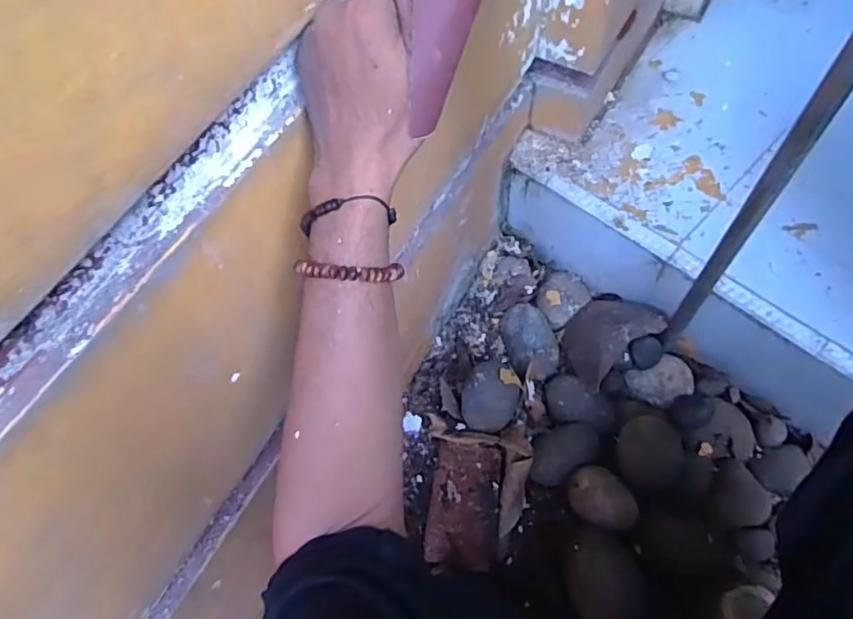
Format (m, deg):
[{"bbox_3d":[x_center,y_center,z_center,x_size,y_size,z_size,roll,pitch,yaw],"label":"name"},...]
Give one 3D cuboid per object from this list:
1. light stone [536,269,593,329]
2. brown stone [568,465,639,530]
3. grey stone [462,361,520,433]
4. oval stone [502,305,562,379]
[{"bbox_3d":[0.212,-0.023,0.944,0.087,0.035,0.076,-40,66,-17],"label":"light stone"},{"bbox_3d":[0.228,0.244,0.769,0.065,0.045,0.092,-34,64,-15],"label":"brown stone"},{"bbox_3d":[0.091,0.121,0.830,0.078,0.042,0.100,27,66,17],"label":"grey stone"},{"bbox_3d":[0.160,0.044,0.901,0.074,0.044,0.118,-14,61,-4],"label":"oval stone"}]

